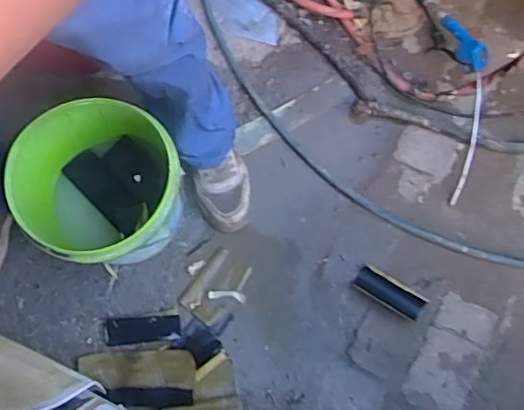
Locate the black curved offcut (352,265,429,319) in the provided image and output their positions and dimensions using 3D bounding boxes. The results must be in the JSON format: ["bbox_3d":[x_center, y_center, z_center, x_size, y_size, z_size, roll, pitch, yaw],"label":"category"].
[{"bbox_3d":[0.241,0.165,1.079,0.133,0.028,0.050,31,79,8],"label":"black curved offcut"}]

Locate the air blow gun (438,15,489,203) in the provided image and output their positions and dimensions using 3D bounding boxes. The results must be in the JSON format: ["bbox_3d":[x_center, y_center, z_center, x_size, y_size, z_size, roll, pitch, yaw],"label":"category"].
[{"bbox_3d":[0.412,-0.207,1.145,0.037,0.094,0.397,0,84,-39],"label":"air blow gun"}]

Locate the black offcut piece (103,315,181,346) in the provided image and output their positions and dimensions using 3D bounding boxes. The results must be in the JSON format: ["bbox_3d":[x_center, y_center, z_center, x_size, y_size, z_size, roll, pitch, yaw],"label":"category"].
[{"bbox_3d":[-0.226,0.236,1.073,0.141,0.008,0.047,-4,76,0],"label":"black offcut piece"}]

